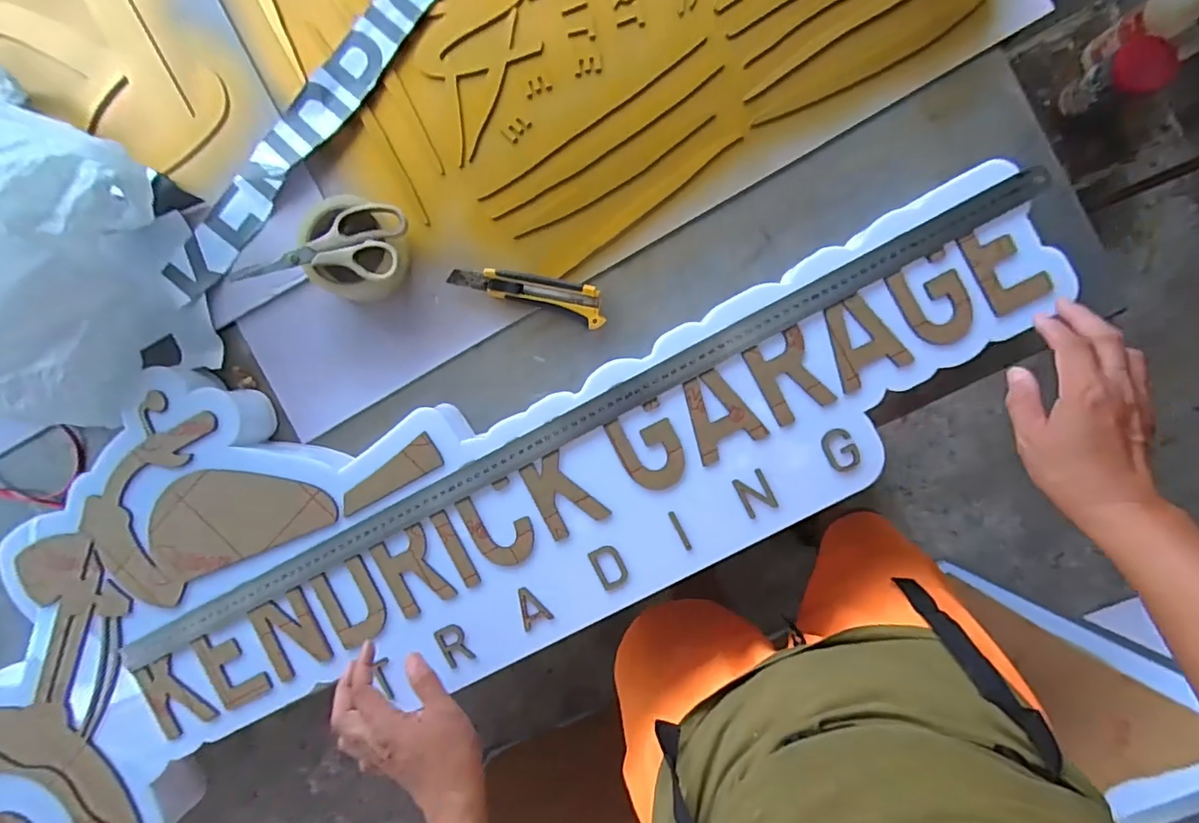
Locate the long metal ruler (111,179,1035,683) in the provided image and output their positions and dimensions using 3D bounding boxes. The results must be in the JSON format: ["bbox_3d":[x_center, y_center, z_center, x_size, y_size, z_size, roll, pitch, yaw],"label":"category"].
[{"bbox_3d":[-0.042,0.022,0.555,0.985,0.008,0.031,-28,93,4],"label":"long metal ruler"}]

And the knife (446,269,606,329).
[{"bbox_3d":[-0.078,-0.127,0.604,0.170,0.015,0.040,13,94,3],"label":"knife"}]

